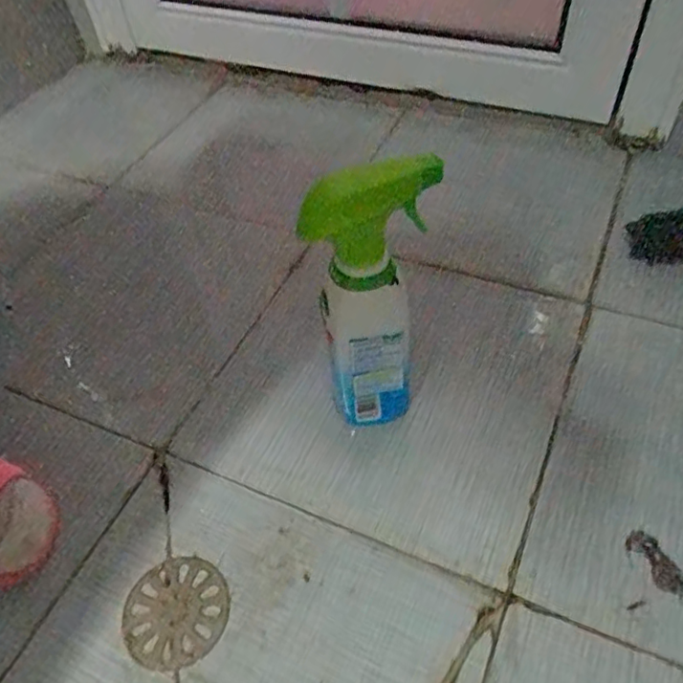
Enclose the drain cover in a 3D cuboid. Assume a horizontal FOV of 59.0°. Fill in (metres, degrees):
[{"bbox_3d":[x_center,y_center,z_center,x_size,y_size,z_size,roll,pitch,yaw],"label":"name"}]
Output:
[{"bbox_3d":[-0.120,0.195,0.437,0.074,0.004,0.075,20,55,21],"label":"drain cover"}]

